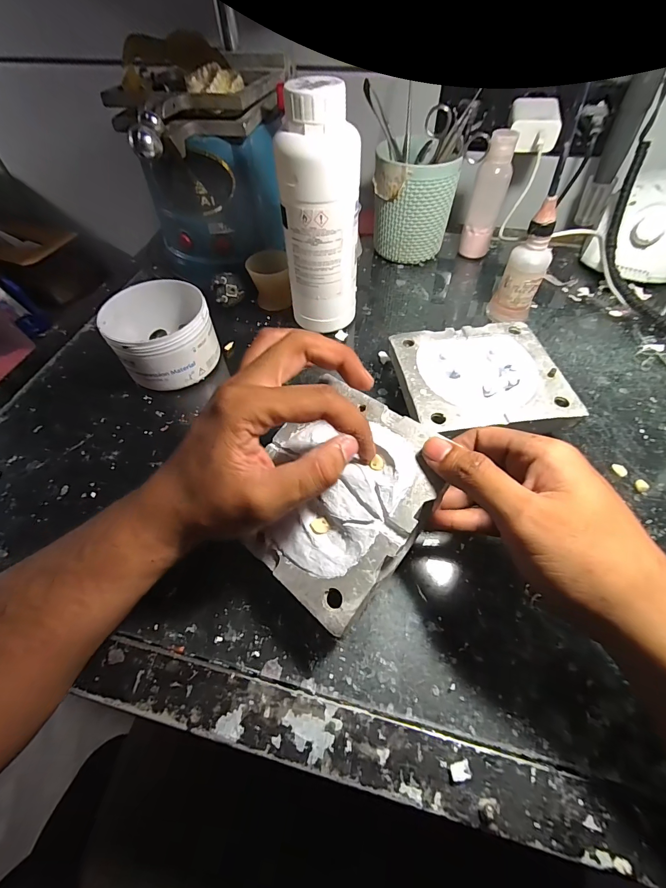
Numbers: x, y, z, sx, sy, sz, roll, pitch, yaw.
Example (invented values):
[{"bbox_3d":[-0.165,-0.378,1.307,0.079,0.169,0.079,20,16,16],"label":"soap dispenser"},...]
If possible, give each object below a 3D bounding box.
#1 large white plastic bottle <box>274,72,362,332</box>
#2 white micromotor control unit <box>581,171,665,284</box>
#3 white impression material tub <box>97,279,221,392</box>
[{"bbox_3d":[-0.012,-0.188,0.326,0.054,0.190,0.058,-1,55,1],"label":"large white plastic bottle"},{"bbox_3d":[0.371,-0.254,0.431,0.106,0.079,0.124,30,62,21],"label":"white micromotor control unit"},{"bbox_3d":[-0.154,-0.096,0.341,0.088,0.065,0.092,-1,55,1],"label":"white impression material tub"}]

